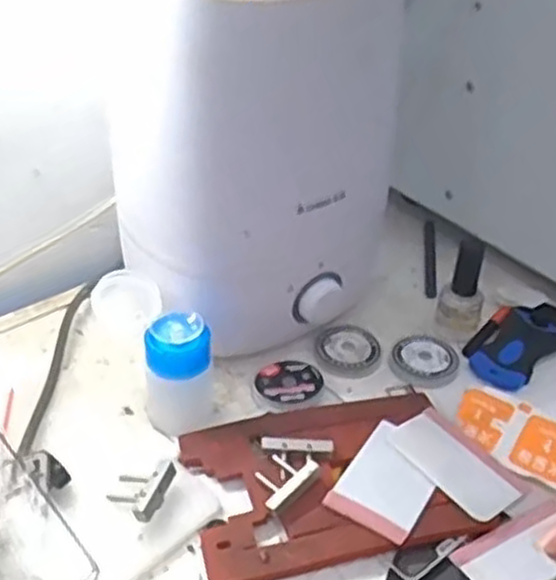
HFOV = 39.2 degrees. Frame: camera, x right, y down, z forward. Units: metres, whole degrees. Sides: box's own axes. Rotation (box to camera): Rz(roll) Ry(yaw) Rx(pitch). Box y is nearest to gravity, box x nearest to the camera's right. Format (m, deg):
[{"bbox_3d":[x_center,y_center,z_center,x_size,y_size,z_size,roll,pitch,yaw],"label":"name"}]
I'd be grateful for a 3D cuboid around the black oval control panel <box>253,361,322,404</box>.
[{"bbox_3d":[0.007,0.063,0.528,0.042,0.009,0.043,27,42,28],"label":"black oval control panel"}]

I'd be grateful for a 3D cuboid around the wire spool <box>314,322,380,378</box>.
[{"bbox_3d":[0.051,0.044,0.574,0.047,0.011,0.047,2,36,-2],"label":"wire spool"}]

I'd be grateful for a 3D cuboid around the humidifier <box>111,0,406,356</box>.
[{"bbox_3d":[-0.013,-0.091,0.524,0.165,0.262,0.158,12,39,11],"label":"humidifier"}]

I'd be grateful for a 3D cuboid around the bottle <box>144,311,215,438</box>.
[{"bbox_3d":[-0.061,0.054,0.491,0.040,0.074,0.037,0,37,-5],"label":"bottle"}]

